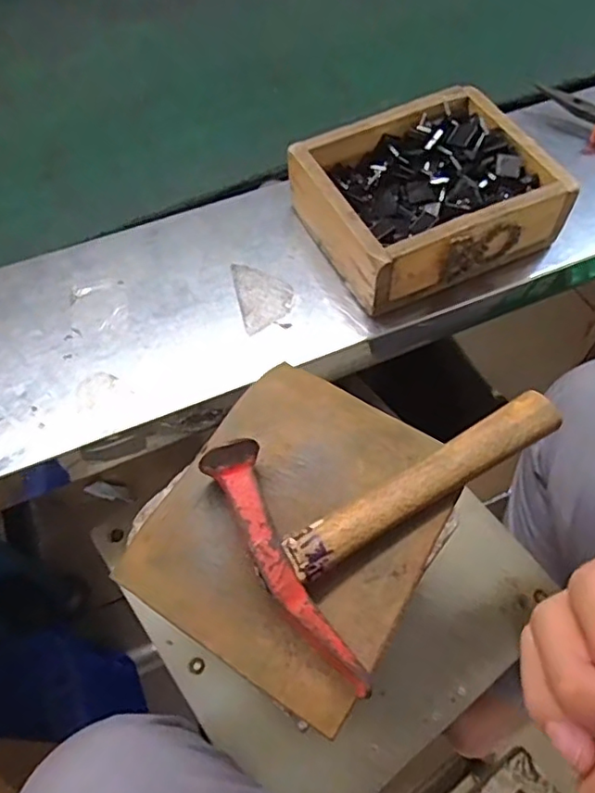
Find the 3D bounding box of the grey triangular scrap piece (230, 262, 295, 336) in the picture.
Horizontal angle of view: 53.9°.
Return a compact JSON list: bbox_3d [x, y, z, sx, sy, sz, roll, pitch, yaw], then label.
[{"bbox_3d":[-0.027,-0.085,0.476,0.043,0.004,0.071,-13,60,-6],"label":"grey triangular scrap piece"}]

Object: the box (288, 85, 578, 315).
[{"bbox_3d":[0.104,-0.166,0.487,0.178,0.066,0.152,-24,61,-12],"label":"box"}]

